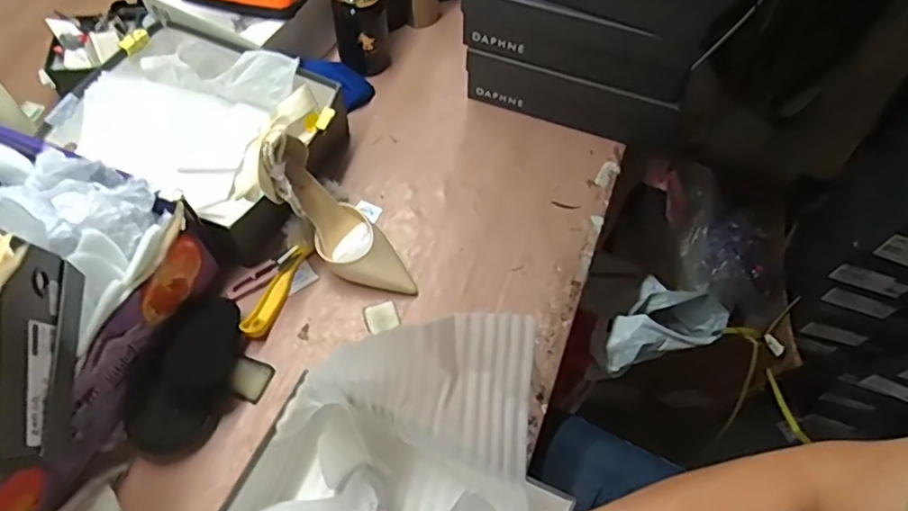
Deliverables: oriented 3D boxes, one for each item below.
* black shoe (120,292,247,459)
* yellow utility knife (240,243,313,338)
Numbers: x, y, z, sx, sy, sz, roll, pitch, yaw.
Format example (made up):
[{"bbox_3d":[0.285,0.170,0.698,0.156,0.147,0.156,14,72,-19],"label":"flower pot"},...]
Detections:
[{"bbox_3d":[-0.298,0.129,0.673,0.091,0.042,0.181,12,62,4],"label":"black shoe"},{"bbox_3d":[-0.219,0.042,0.740,0.028,0.021,0.132,26,60,0],"label":"yellow utility knife"}]

